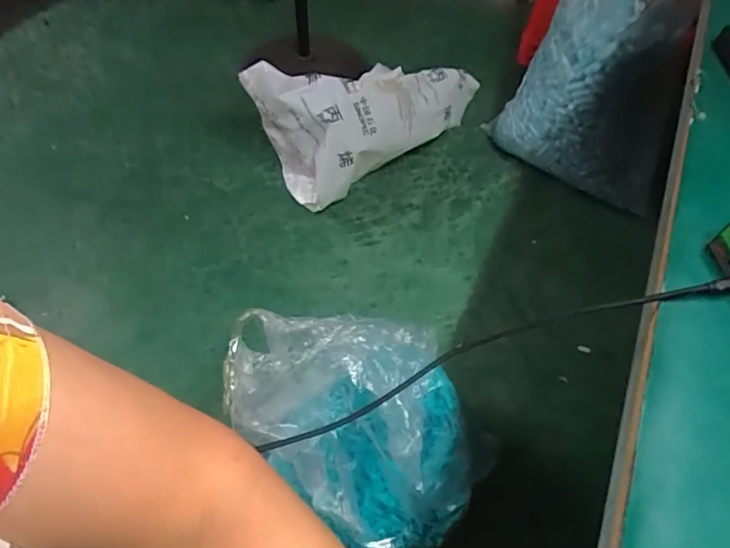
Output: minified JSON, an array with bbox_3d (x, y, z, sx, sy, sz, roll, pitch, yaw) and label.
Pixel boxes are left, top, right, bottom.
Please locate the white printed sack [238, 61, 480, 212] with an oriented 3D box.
[{"bbox_3d":[0.016,-0.444,1.359,0.556,0.300,0.292,-38,65,-23],"label":"white printed sack"}]

